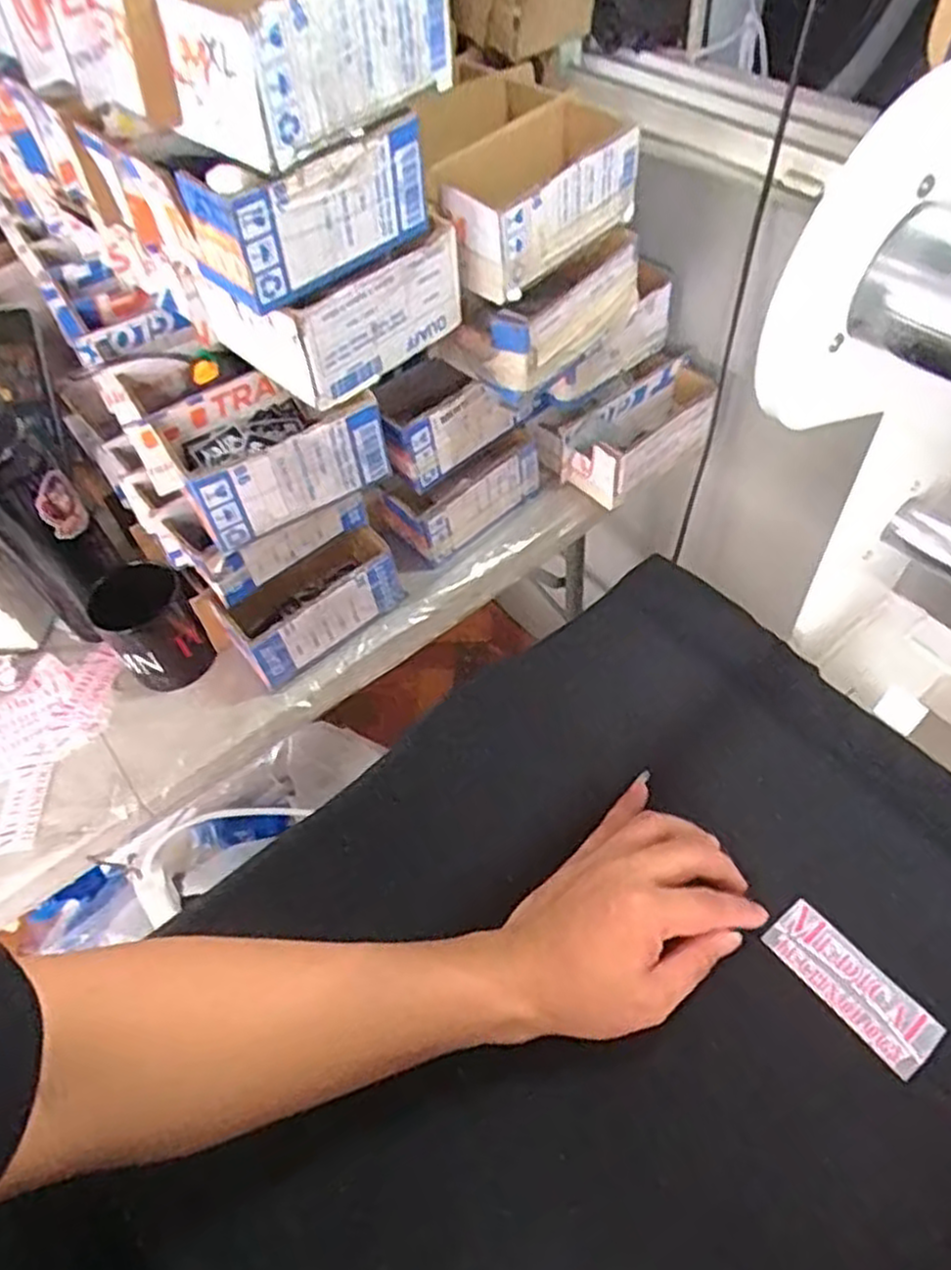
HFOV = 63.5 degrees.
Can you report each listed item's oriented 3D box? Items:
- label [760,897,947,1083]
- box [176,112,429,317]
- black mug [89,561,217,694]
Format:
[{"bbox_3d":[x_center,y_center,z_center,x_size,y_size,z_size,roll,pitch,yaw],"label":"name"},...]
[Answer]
[{"bbox_3d":[0.202,0.188,0.415,0.037,0.004,0.090,-36,61,-19],"label":"label"},{"bbox_3d":[-0.112,-0.284,0.510,0.155,0.077,0.079,-40,60,-21],"label":"box"},{"bbox_3d":[-0.300,-0.010,0.712,0.080,0.086,0.089,-31,57,-16],"label":"black mug"}]

